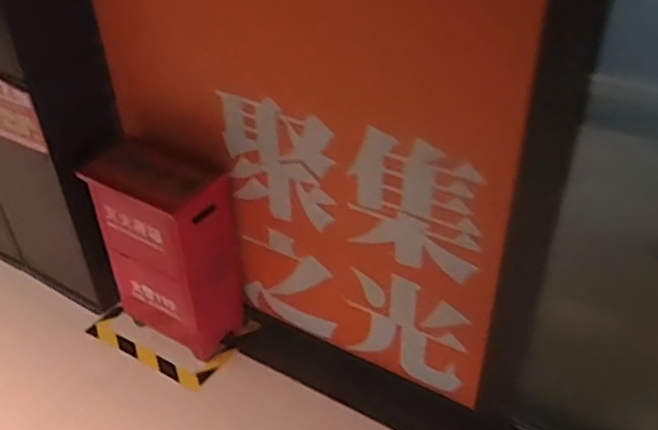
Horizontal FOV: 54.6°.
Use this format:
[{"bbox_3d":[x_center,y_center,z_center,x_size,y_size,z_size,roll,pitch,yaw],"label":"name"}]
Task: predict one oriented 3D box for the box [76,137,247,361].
[{"bbox_3d":[-0.425,0.086,1.712,0.349,0.487,0.219,21,42,28],"label":"box"}]

